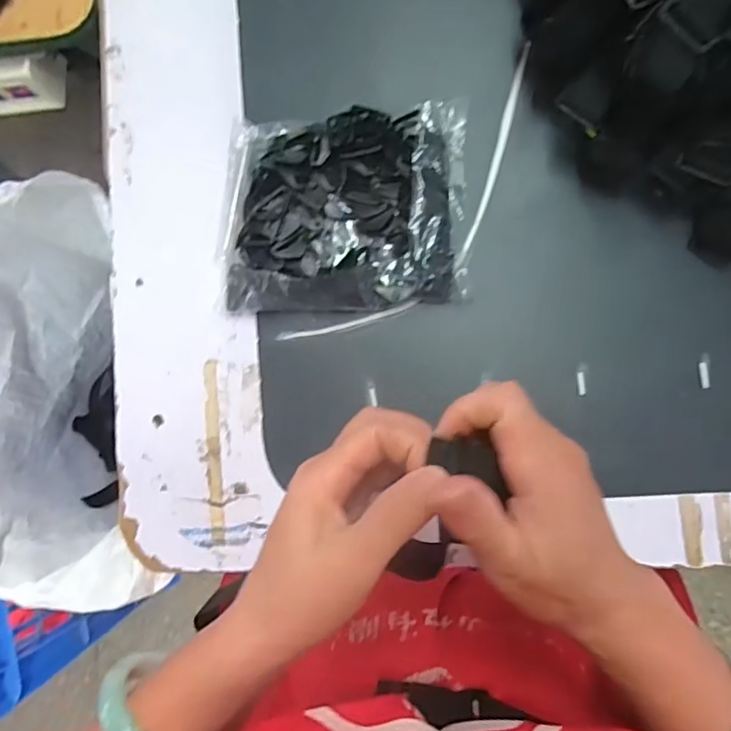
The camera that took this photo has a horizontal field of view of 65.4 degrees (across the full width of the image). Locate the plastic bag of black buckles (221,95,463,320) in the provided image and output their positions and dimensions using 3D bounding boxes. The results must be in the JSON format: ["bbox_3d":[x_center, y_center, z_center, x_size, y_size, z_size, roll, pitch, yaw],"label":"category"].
[{"bbox_3d":[-0.017,-0.109,0.401,0.168,0.032,0.137,0,88,8],"label":"plastic bag of black buckles"}]

